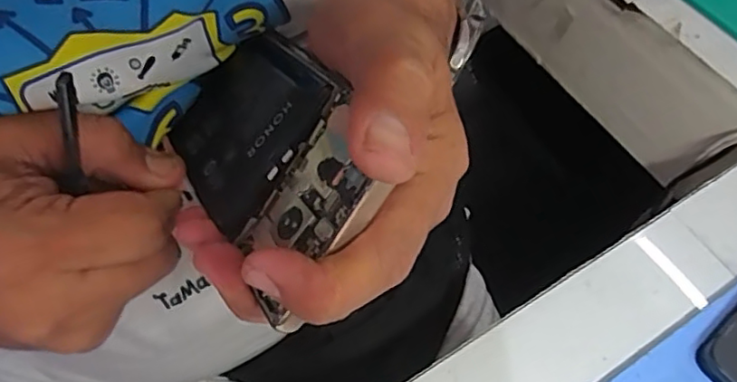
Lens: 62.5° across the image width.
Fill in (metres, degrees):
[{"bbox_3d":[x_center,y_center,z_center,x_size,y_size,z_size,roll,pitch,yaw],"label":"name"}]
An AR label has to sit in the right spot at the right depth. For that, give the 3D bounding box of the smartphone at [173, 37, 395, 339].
[{"bbox_3d":[-0.041,-0.020,0.232,0.067,0.007,0.144,-51,41,6],"label":"smartphone"}]

